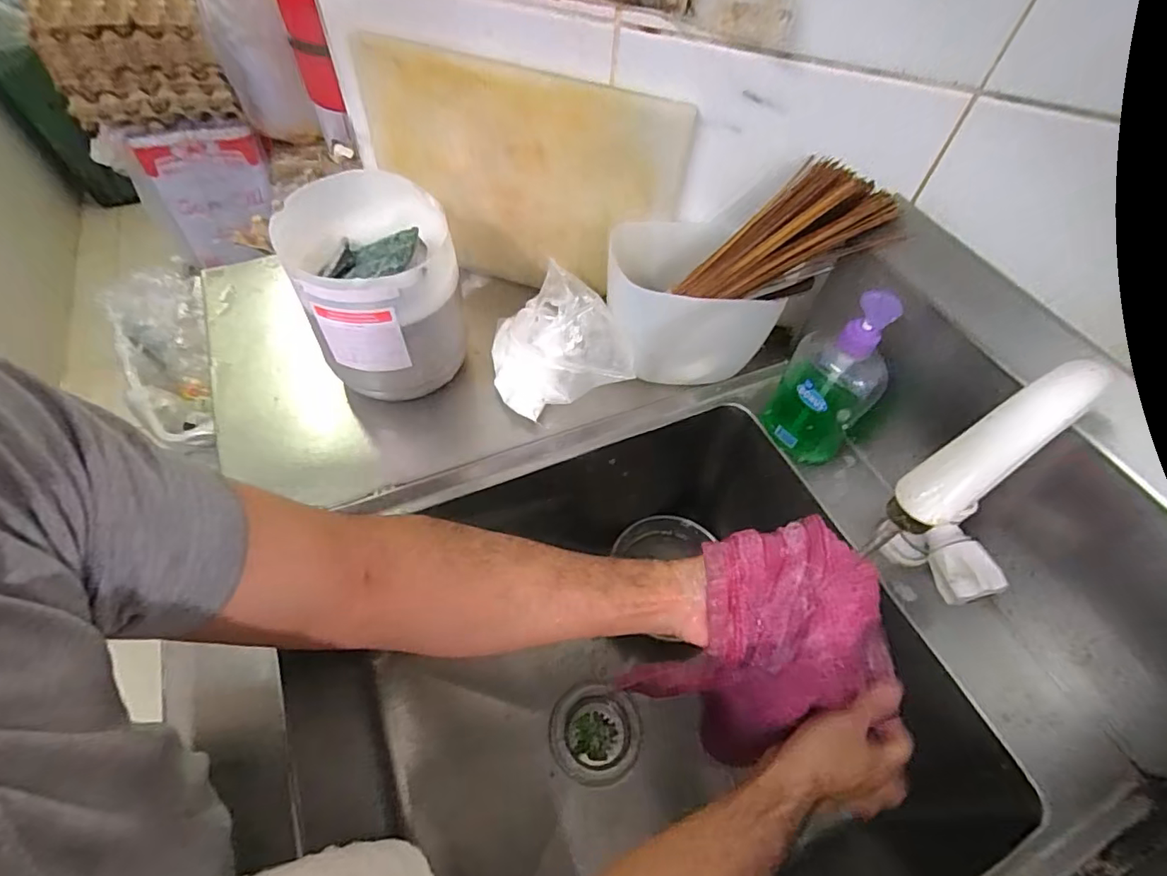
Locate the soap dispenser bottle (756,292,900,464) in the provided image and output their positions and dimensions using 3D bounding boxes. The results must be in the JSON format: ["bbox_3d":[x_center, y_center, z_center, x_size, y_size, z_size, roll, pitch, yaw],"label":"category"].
[{"bbox_3d":[0.240,-0.057,0.521,0.086,0.187,0.056,32,60,17],"label":"soap dispenser bottle"}]

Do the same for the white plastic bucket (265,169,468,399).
[{"bbox_3d":[-0.197,-0.137,0.543,0.143,0.173,0.148,-21,60,-17],"label":"white plastic bucket"}]

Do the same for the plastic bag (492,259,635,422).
[{"bbox_3d":[-0.035,-0.101,0.597,0.136,0.078,0.153,-17,59,-15],"label":"plastic bag"}]

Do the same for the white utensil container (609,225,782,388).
[{"bbox_3d":[0.107,-0.145,0.596,0.163,0.116,0.137,-1,56,-4],"label":"white utensil container"}]

